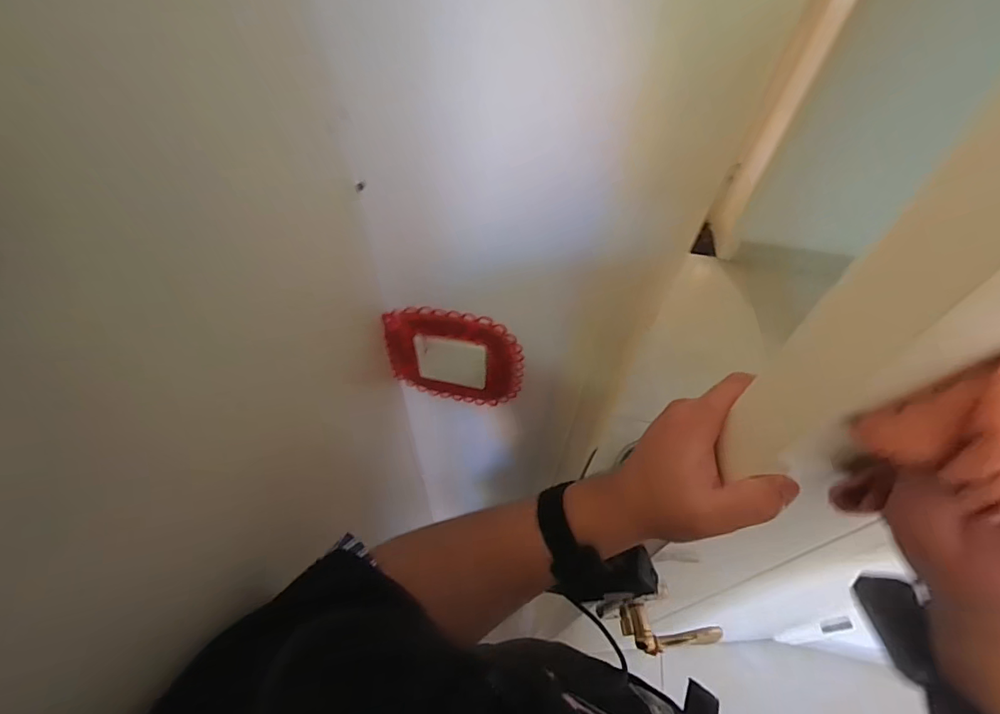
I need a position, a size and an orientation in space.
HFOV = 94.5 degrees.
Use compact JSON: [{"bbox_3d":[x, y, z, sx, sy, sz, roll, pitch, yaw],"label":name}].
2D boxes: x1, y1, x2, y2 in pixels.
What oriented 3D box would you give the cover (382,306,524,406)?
[{"bbox_3d":[-0.054,0.008,0.562,0.161,0.173,0.019,9,55,1],"label":"cover"}]

